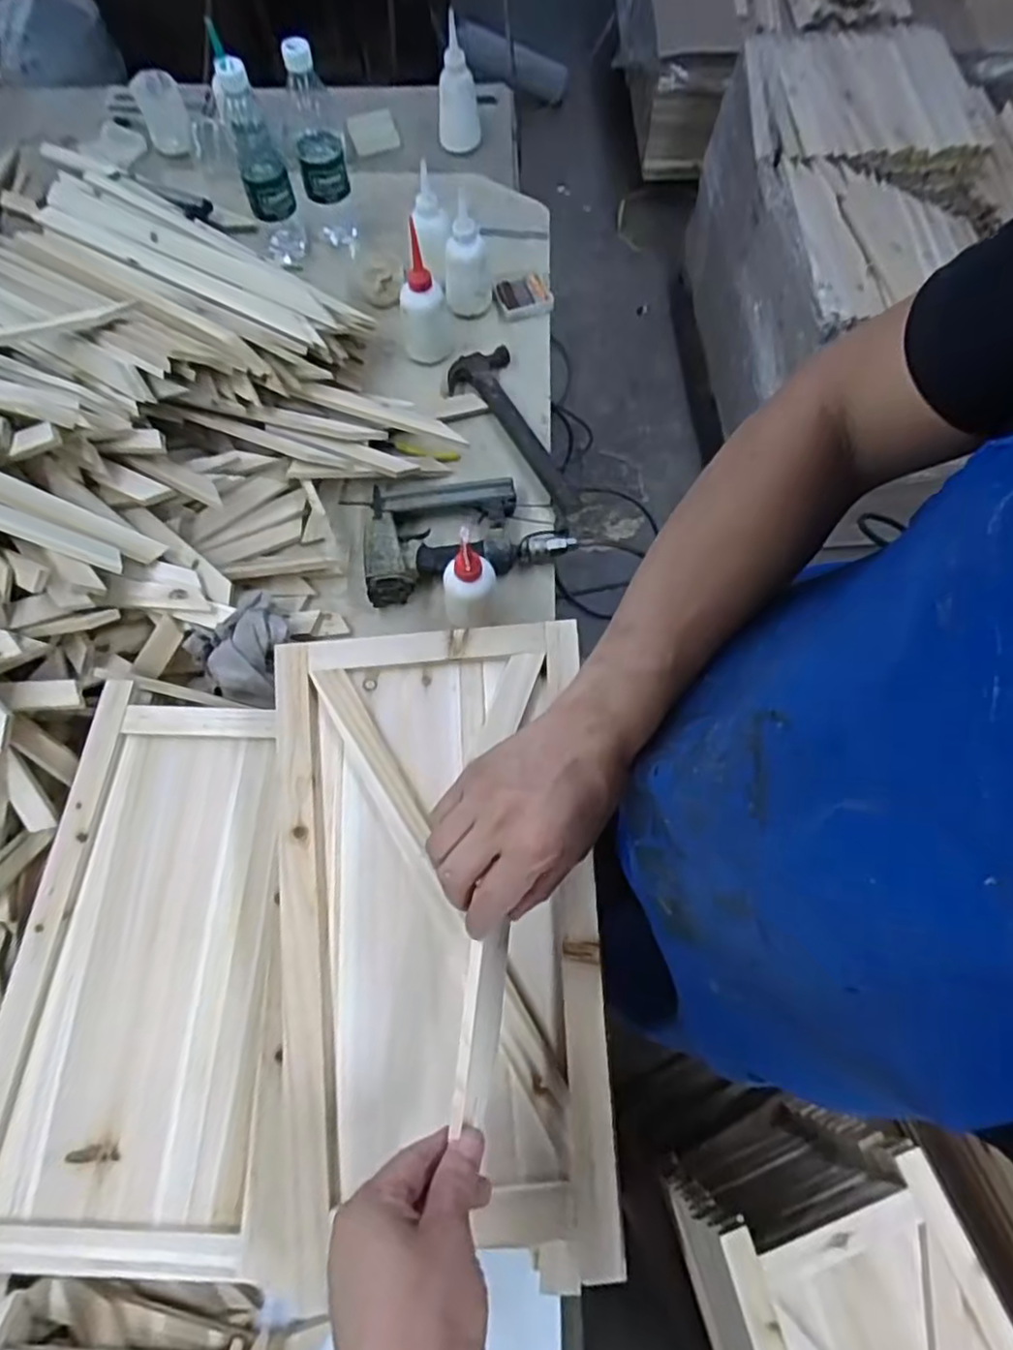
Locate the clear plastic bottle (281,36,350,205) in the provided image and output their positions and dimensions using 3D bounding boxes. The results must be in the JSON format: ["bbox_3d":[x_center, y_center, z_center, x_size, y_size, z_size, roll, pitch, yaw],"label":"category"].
[{"bbox_3d":[-0.256,-0.732,0.888,0.063,0.161,0.074,-12,70,-5],"label":"clear plastic bottle"}]

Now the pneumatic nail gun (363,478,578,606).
[{"bbox_3d":[-0.054,-0.178,0.798,0.242,0.044,0.146,-13,70,-6],"label":"pneumatic nail gun"}]

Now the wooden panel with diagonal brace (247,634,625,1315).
[{"bbox_3d":[-0.055,0.173,0.503,0.239,0.032,0.442,-3,69,-2],"label":"wooden panel with diagonal brace"}]

